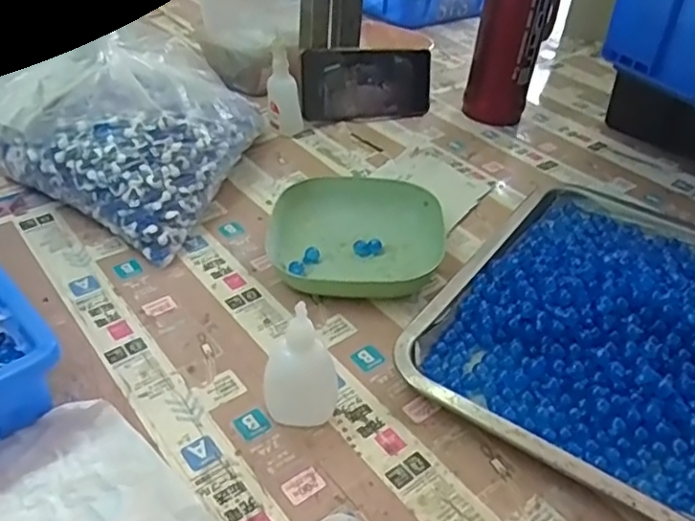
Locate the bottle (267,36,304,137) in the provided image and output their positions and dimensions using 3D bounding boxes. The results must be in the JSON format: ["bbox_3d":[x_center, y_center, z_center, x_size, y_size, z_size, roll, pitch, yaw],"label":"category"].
[{"bbox_3d":[-0.066,-0.183,0.687,0.037,0.101,0.025,1,39,-5],"label":"bottle"}]

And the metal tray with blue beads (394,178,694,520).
[{"bbox_3d":[0.218,0.044,0.476,0.267,0.049,0.319,25,43,23],"label":"metal tray with blue beads"}]

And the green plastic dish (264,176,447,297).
[{"bbox_3d":[0.006,-0.026,0.552,0.146,0.031,0.134,1,39,-5],"label":"green plastic dish"}]

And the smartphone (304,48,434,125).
[{"bbox_3d":[0.024,-0.204,0.742,0.161,0.080,0.010,-9,20,-25],"label":"smartphone"}]

